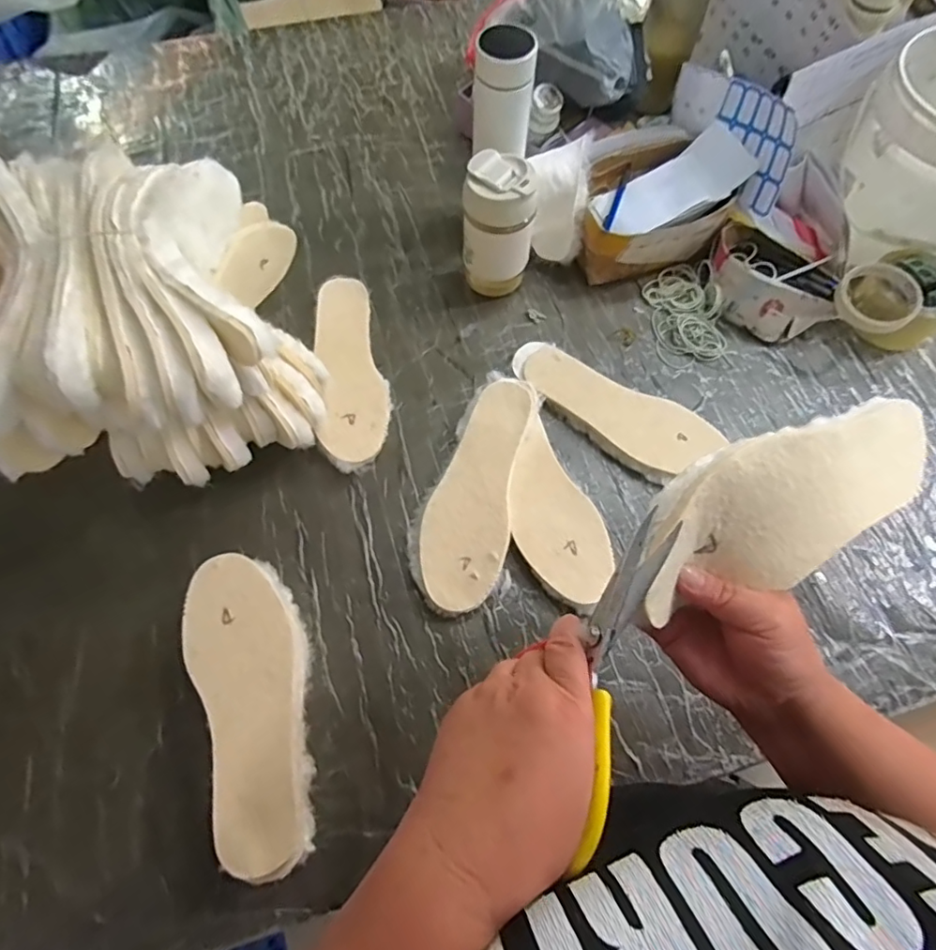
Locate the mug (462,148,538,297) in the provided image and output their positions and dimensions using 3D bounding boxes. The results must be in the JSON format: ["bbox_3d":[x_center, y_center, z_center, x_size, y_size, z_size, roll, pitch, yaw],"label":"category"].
[{"bbox_3d":[0.038,-0.301,0.675,0.081,0.157,0.069,8,68,3],"label":"mug"}]

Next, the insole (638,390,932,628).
[{"bbox_3d":[0.195,0.011,0.319,0.221,0.025,0.083,-14,104,-15],"label":"insole"}]

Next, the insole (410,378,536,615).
[{"bbox_3d":[0.005,0.014,0.588,0.093,0.012,0.255,9,70,10],"label":"insole"}]

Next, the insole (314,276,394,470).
[{"bbox_3d":[-0.138,-0.127,0.657,0.083,0.016,0.257,-4,68,-8],"label":"insole"}]

